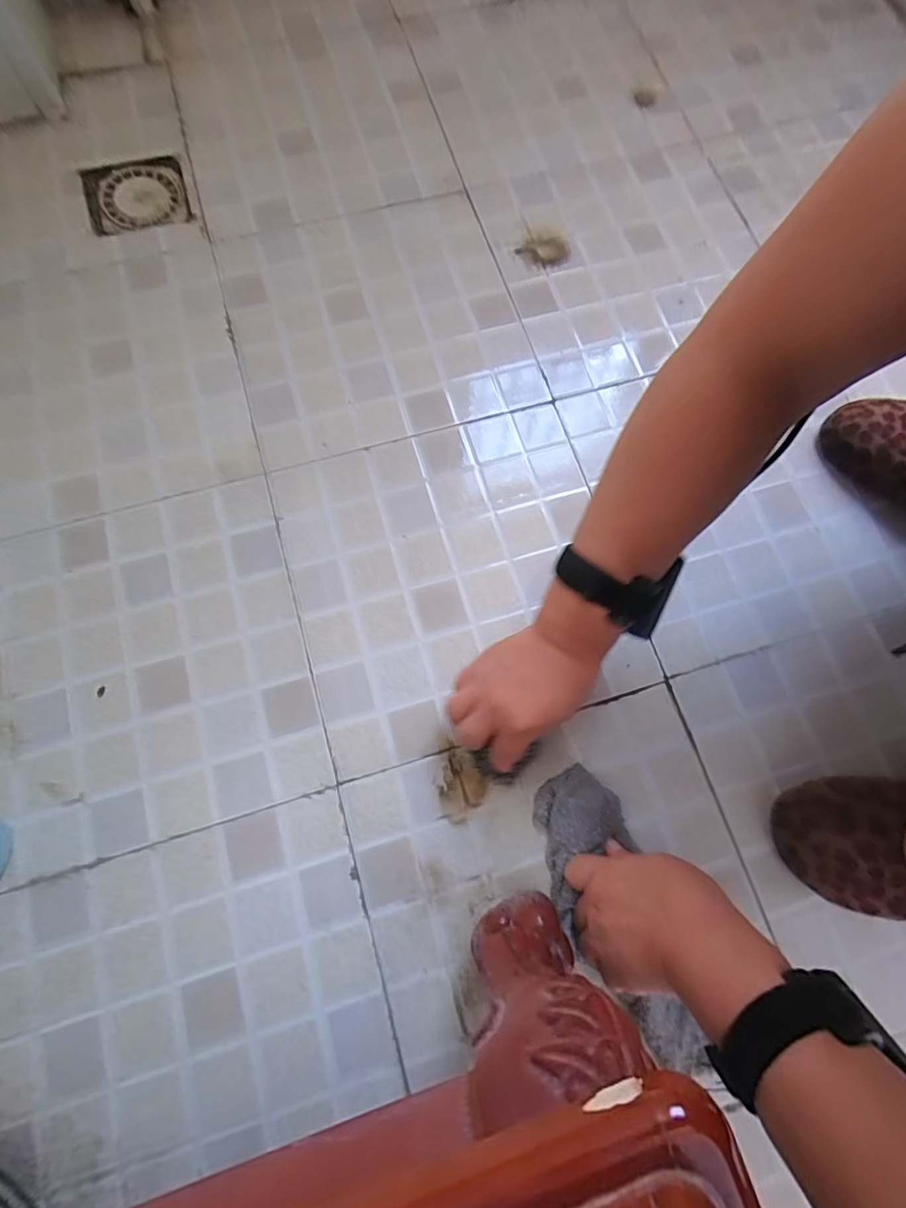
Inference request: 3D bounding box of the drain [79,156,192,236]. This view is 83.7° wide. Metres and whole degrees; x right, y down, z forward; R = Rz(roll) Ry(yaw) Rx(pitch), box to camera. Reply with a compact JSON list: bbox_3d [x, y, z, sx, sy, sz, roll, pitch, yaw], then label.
[{"bbox_3d":[-0.386,-0.497,0.615,0.115,0.014,0.120,-19,76,-6],"label":"drain"}]

